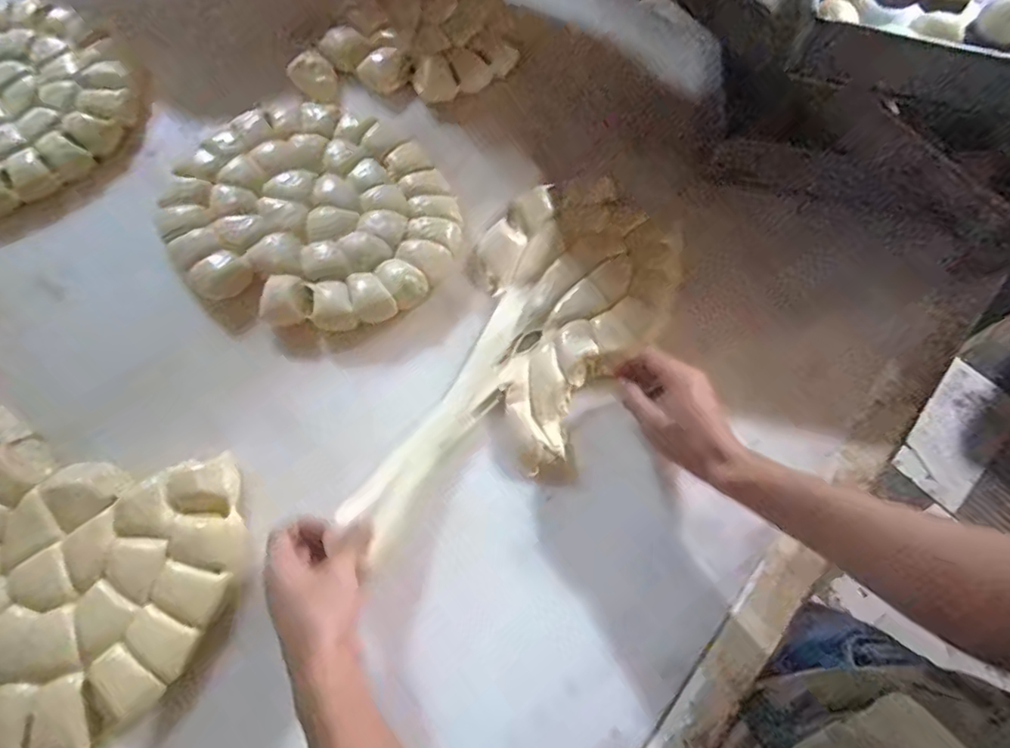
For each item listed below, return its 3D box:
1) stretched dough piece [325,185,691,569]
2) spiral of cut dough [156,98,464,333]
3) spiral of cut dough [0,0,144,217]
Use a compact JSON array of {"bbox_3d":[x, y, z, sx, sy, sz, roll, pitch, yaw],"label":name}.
[{"bbox_3d":[0.010,-0.023,0.530,0.185,0.033,0.405,34,71,10],"label":"stretched dough piece"},{"bbox_3d":[-0.185,-0.163,0.575,0.280,0.033,0.239,21,70,5],"label":"spiral of cut dough"},{"bbox_3d":[-0.529,-0.280,0.604,0.251,0.033,0.259,39,73,11],"label":"spiral of cut dough"}]

